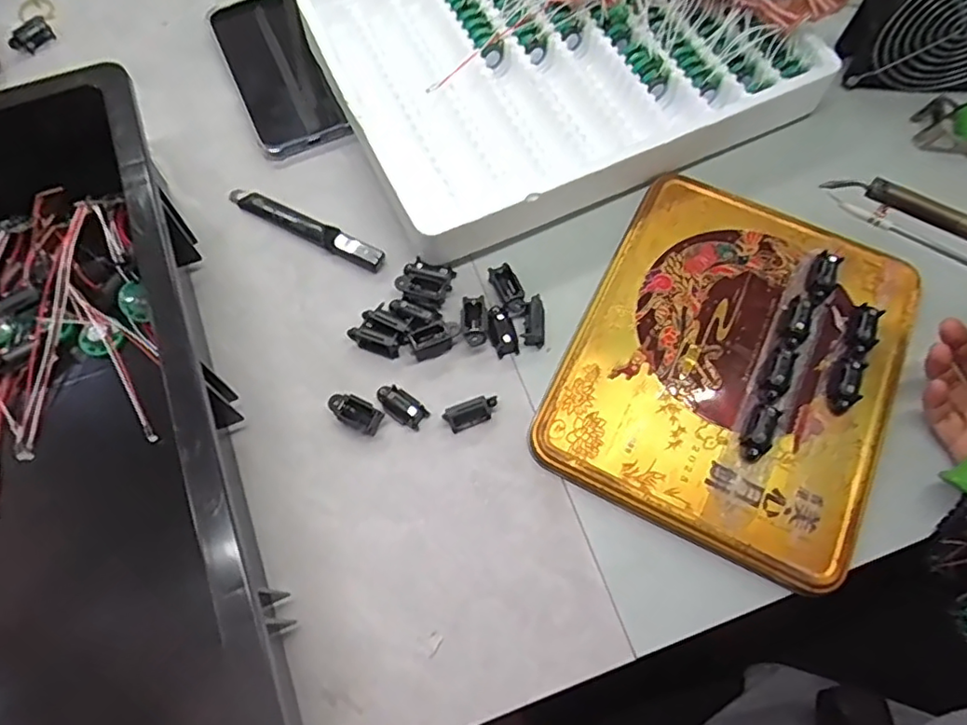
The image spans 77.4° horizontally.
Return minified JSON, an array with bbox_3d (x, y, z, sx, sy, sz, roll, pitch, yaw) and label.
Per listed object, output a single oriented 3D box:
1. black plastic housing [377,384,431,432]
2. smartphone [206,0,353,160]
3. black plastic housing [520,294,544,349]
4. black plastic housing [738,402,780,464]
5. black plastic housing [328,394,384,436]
[{"bbox_3d":[-0.053,0.026,0.386,0.035,0.015,0.018,34,71,12],"label":"black plastic housing"},{"bbox_3d":[-0.170,-0.239,0.496,0.073,0.018,0.163,-21,70,-10],"label":"smartphone"},{"bbox_3d":[0.034,-0.029,0.407,0.015,0.009,0.035,6,68,1],"label":"black plastic housing"},{"bbox_3d":[0.165,0.042,0.363,0.015,0.018,0.034,29,70,10],"label":"black plastic housing"},{"bbox_3d":[-0.082,0.032,0.385,0.035,0.015,0.017,26,70,9],"label":"black plastic housing"}]

